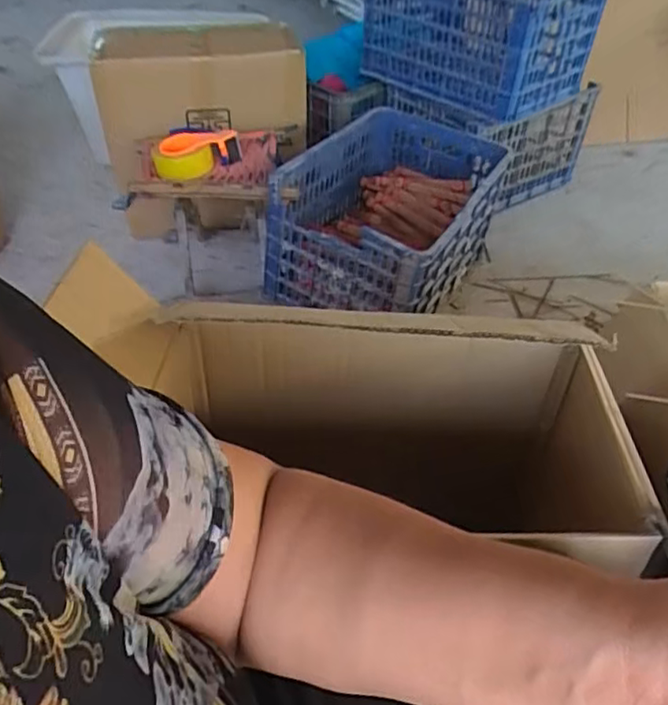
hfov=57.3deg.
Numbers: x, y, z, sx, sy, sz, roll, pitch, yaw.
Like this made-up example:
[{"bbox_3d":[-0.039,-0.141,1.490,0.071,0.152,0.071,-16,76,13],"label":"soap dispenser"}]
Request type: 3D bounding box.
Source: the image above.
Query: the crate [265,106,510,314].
[{"bbox_3d":[0.128,-0.315,1.297,0.364,0.214,0.528,22,47,21],"label":"crate"}]

